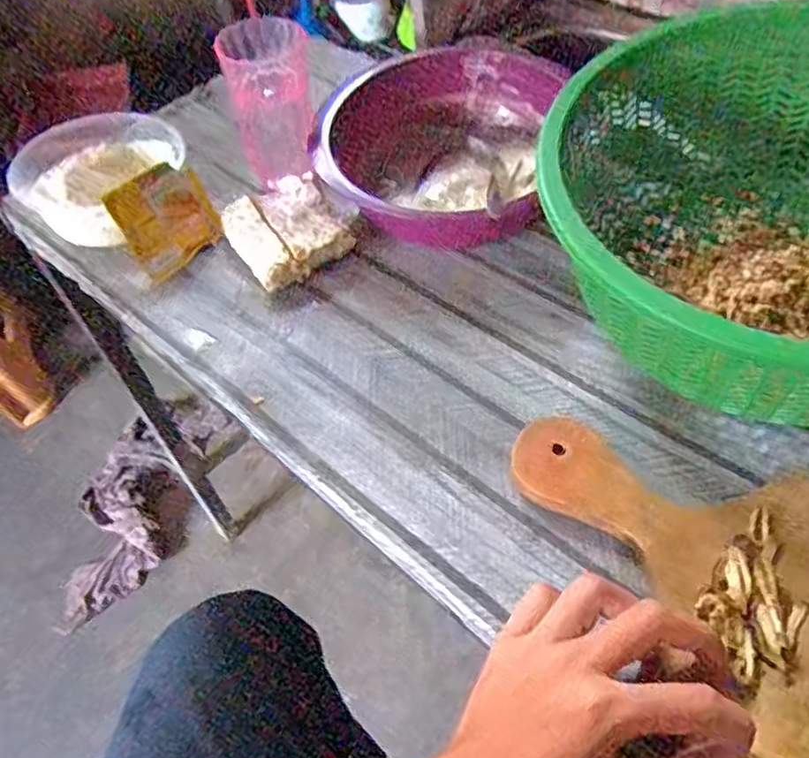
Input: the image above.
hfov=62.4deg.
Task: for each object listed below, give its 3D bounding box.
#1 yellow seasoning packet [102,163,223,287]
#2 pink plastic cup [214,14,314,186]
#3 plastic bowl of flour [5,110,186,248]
[{"bbox_3d":[-0.197,-0.133,0.560,0.076,0.079,0.006,-36,18,-24],"label":"yellow seasoning packet"},{"bbox_3d":[-0.111,-0.237,0.574,0.070,0.118,0.059,-14,53,-6],"label":"pink plastic cup"},{"bbox_3d":[-0.266,-0.179,0.601,0.140,0.063,0.136,-3,55,4],"label":"plastic bowl of flour"}]

